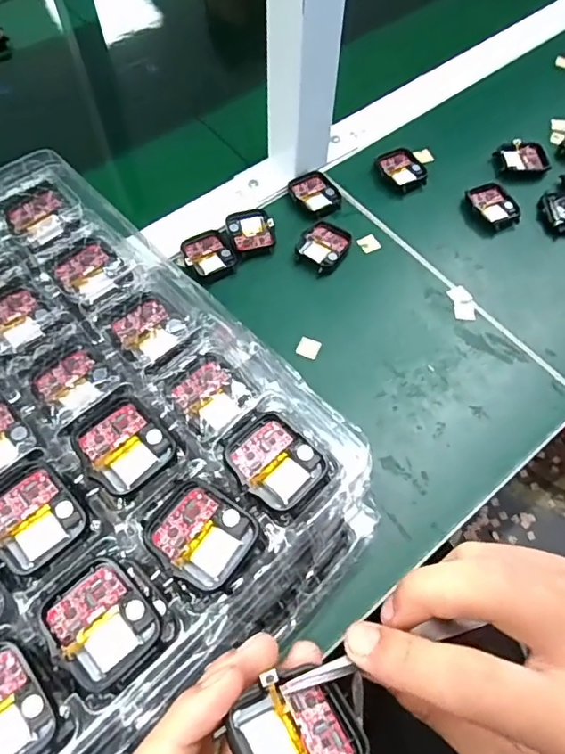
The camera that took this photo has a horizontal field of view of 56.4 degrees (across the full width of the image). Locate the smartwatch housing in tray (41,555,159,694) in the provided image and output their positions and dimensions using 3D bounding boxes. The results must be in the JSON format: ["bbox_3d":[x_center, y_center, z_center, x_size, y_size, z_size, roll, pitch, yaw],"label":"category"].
[{"bbox_3d":[-0.075,0.099,0.216,0.036,0.011,0.043,-37,69,-18],"label":"smartwatch housing in tray"}]

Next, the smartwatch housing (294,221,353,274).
[{"bbox_3d":[0.033,-0.108,0.440,0.039,0.008,0.045,31,66,14],"label":"smartwatch housing"}]

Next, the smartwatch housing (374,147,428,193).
[{"bbox_3d":[0.110,-0.190,0.483,0.039,0.007,0.047,-19,65,-11],"label":"smartwatch housing"}]

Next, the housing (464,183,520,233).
[{"bbox_3d":[0.187,-0.151,0.466,0.037,0.008,0.047,-25,66,-14],"label":"housing"}]

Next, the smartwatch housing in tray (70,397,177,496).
[{"bbox_3d":[-0.076,0.031,0.250,0.038,0.006,0.042,-40,70,-19],"label":"smartwatch housing in tray"}]

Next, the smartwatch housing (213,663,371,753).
[{"bbox_3d":[0.005,0.118,0.176,0.044,0.006,0.036,-9,42,-38],"label":"smartwatch housing"}]

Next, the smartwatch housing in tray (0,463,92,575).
[{"bbox_3d":[-0.112,0.062,0.235,0.037,0.008,0.044,-39,70,-19],"label":"smartwatch housing in tray"}]

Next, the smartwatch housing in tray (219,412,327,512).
[{"bbox_3d":[-0.005,0.038,0.249,0.046,0.007,0.035,41,69,18],"label":"smartwatch housing in tray"}]

